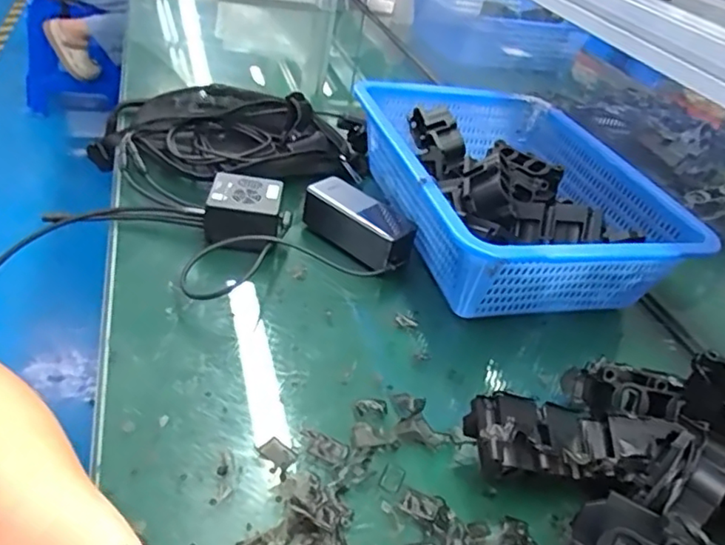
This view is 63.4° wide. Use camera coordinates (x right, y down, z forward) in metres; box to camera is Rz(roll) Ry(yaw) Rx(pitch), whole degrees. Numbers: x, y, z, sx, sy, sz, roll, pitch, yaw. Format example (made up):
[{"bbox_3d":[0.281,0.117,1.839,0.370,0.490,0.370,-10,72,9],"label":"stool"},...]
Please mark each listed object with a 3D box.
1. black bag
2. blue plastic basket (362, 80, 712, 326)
[{"bbox_3d":[-0.176,-0.185,0.800,0.363,0.075,0.207,12,36,-1],"label":"black bag"},{"bbox_3d":[0.173,-0.112,0.721,0.311,0.103,0.419,-2,39,-18],"label":"blue plastic basket"}]

